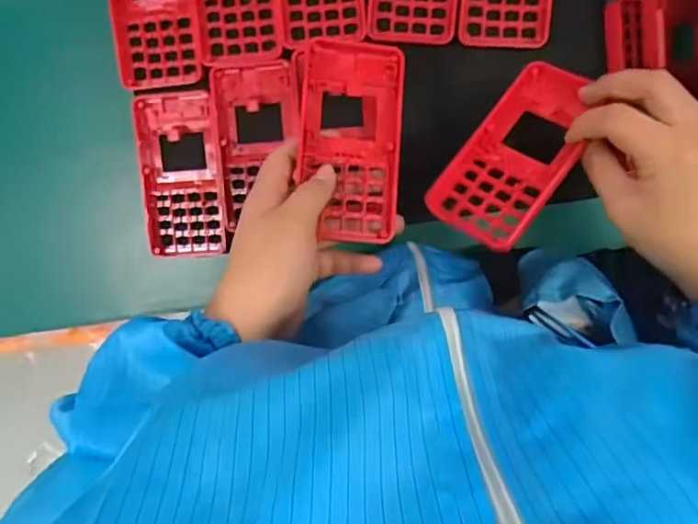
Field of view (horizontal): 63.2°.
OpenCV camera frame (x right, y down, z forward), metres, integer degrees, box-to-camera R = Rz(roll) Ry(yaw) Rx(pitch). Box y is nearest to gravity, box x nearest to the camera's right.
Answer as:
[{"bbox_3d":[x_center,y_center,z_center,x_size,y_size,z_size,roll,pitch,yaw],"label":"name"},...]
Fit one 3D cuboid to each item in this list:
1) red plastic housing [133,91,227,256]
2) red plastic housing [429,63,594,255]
[{"bbox_3d":[-0.128,-0.067,0.441,0.063,0.020,0.124,-2,97,4],"label":"red plastic housing"},{"bbox_3d":[0.107,-0.068,0.358,0.065,0.015,0.120,38,90,22],"label":"red plastic housing"}]

